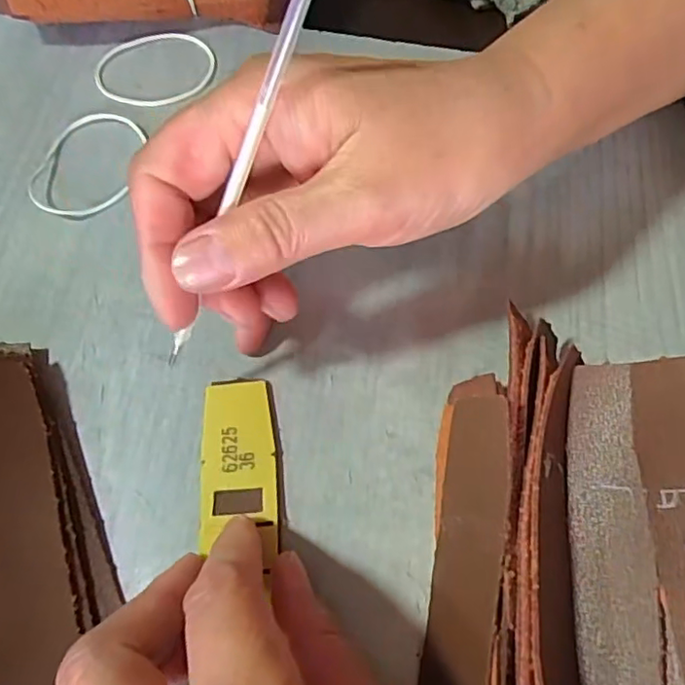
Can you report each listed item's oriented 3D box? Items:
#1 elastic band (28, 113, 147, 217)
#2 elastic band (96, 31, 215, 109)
[{"bbox_3d":[-0.110,-0.077,0.262,0.040,0.006,0.056,6,66,1],"label":"elastic band"},{"bbox_3d":[-0.087,-0.129,0.285,0.055,0.004,0.044,-17,68,-9],"label":"elastic band"}]

